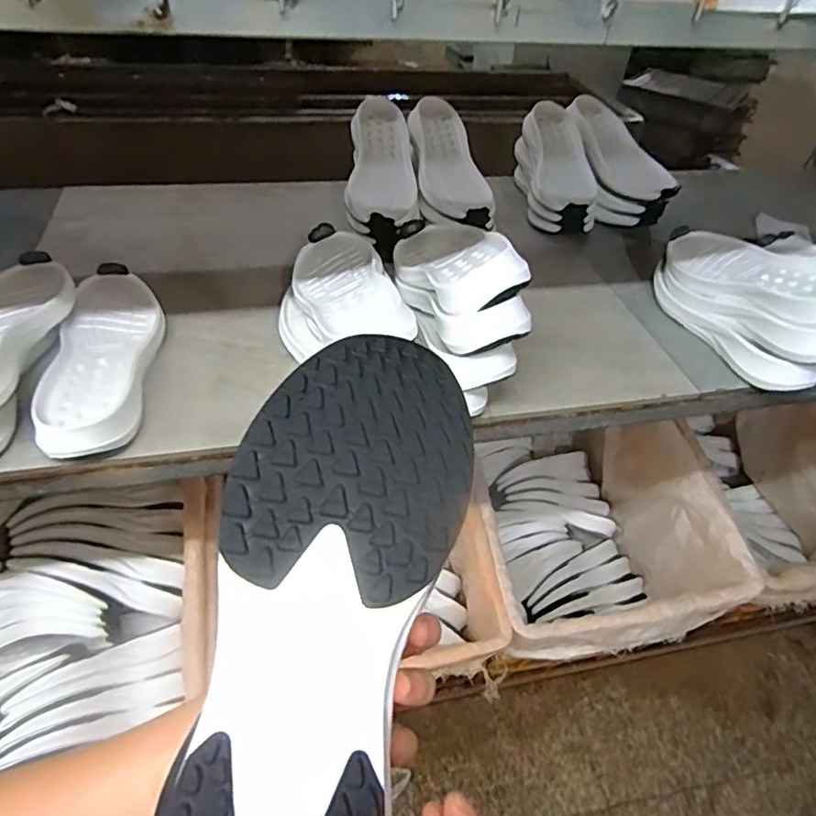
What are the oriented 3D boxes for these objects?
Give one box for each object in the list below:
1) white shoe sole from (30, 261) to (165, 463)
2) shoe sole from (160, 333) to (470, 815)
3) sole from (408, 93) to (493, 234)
[{"bbox_3d":[-0.330,-0.067,0.649,0.102,0.034,0.310,-7,45,-13],"label":"white shoe sole"},{"bbox_3d":[-0.038,0.093,0.260,0.096,0.027,0.280,10,70,6],"label":"shoe sole"},{"bbox_3d":[0.063,-0.390,0.938,0.099,0.039,0.313,-7,60,-12],"label":"sole"}]

